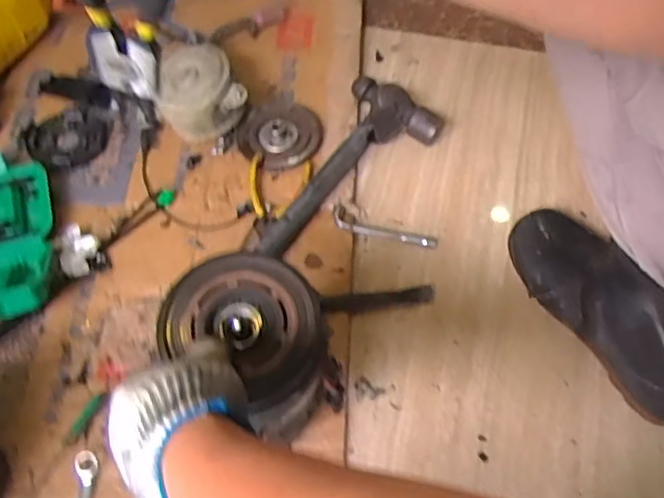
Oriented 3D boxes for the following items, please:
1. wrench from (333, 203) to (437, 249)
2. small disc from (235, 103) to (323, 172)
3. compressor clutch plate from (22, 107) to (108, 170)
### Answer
[{"bbox_3d":[0.056,-0.019,0.696,0.116,0.015,0.029,19,62,12],"label":"wrench"},{"bbox_3d":[-0.060,-0.139,0.752,0.094,0.022,0.091,-1,60,1],"label":"small disc"},{"bbox_3d":[-0.307,-0.131,0.742,0.092,0.024,0.078,-35,65,-17],"label":"compressor clutch plate"}]

